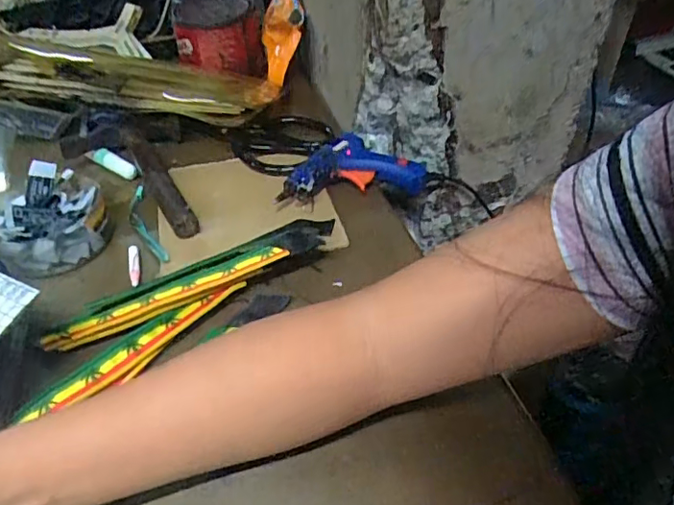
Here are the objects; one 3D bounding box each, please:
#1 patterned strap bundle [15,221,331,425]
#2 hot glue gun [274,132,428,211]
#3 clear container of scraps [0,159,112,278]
[{"bbox_3d":[-0.104,0.018,0.428,0.234,0.025,0.049,-23,47,-20],"label":"patterned strap bundle"},{"bbox_3d":[0.014,-0.083,0.529,0.138,0.025,0.085,-2,44,0],"label":"hot glue gun"},{"bbox_3d":[-0.249,-0.034,0.480,0.085,0.044,0.099,-18,46,-16],"label":"clear container of scraps"}]

